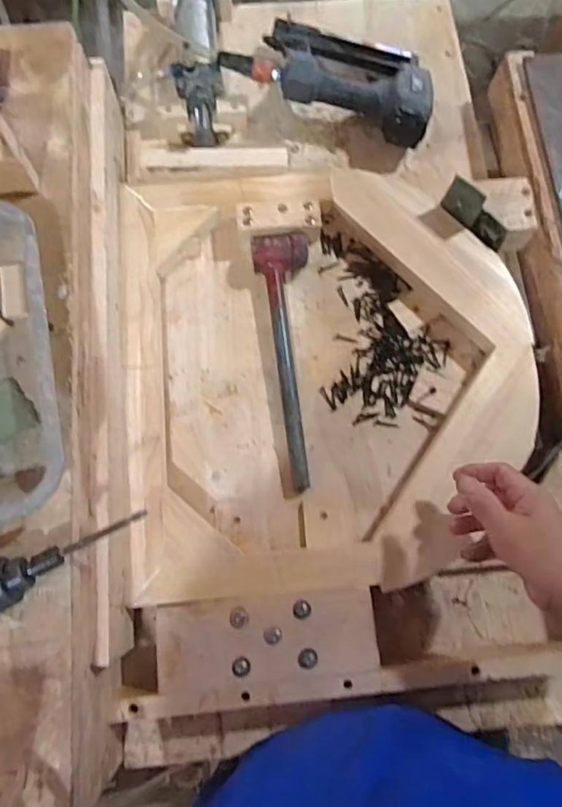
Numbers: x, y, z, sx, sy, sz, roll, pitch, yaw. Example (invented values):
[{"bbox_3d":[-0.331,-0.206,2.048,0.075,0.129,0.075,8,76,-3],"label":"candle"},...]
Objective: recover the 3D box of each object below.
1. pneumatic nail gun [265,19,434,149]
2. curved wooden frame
[{"bbox_3d":[0.092,-0.444,0.745,0.242,0.075,0.152,19,76,3],"label":"pneumatic nail gun"},{"bbox_3d":[0.056,-0.042,0.658,0.477,0.048,0.503,-4,76,-3],"label":"curved wooden frame"}]

